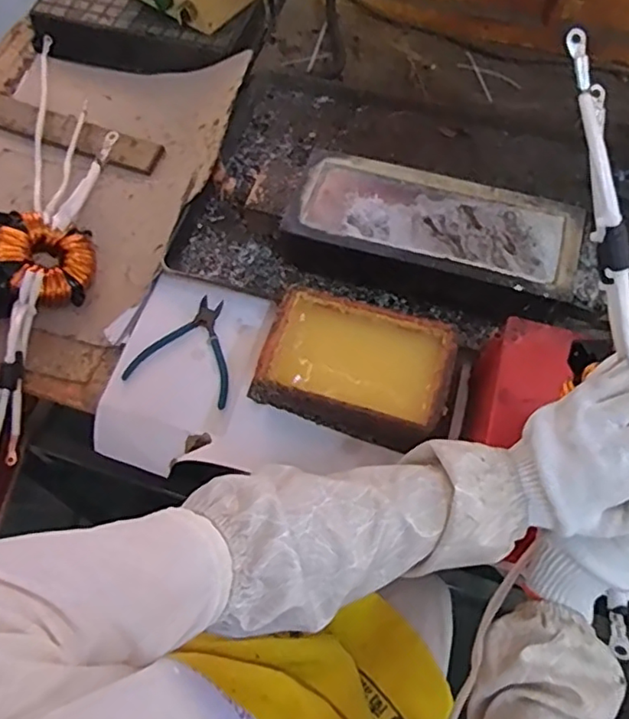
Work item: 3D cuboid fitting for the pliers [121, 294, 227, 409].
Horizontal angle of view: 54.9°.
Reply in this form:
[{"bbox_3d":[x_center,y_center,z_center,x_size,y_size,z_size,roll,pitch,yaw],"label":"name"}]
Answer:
[{"bbox_3d":[-0.148,-0.017,0.734,0.123,0.009,0.132,13,63,8],"label":"pliers"}]

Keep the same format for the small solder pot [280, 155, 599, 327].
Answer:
[{"bbox_3d":[0.145,-0.142,0.749,0.356,0.081,0.162,13,63,7],"label":"small solder pot"}]

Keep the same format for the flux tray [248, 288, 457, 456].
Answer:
[{"bbox_3d":[0.045,0.008,0.684,0.212,0.062,0.141,15,63,8],"label":"flux tray"}]

